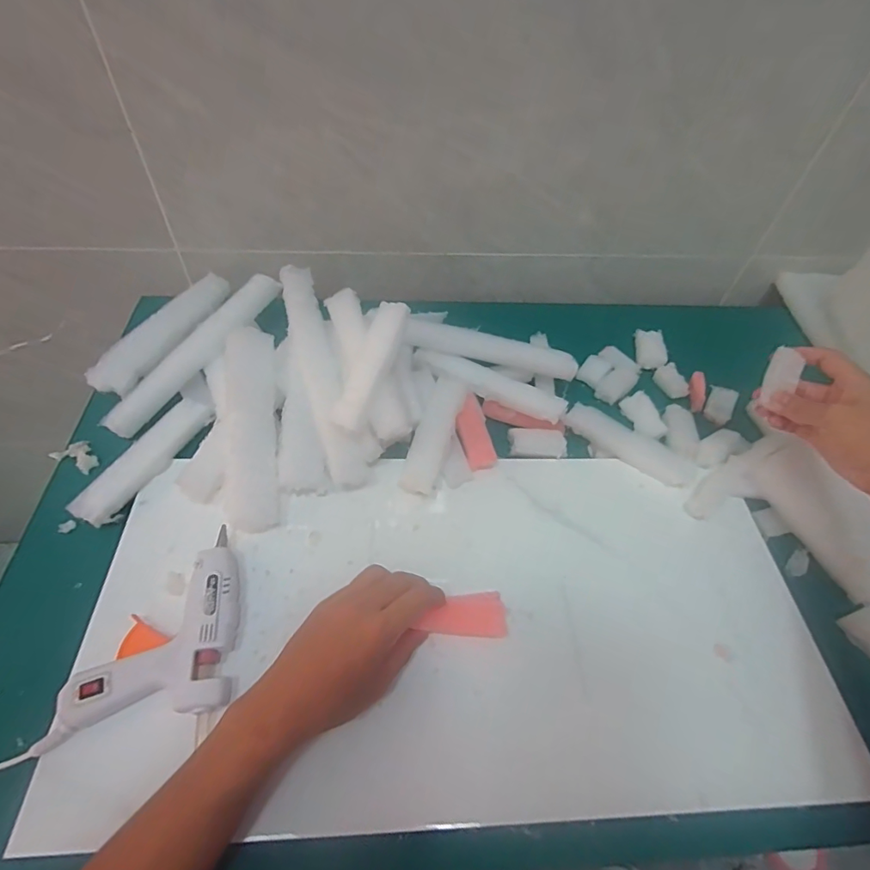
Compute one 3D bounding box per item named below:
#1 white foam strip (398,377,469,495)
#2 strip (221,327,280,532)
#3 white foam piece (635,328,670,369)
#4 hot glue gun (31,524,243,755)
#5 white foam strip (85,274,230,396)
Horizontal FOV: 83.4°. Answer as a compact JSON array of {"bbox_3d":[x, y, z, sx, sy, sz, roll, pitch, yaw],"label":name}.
[{"bbox_3d":[0.000,0.000,0.492,0.036,0.019,0.124,17,68,8],"label":"white foam strip"},{"bbox_3d":[-0.175,-0.012,0.461,0.047,0.022,0.198,-6,72,-8],"label":"strip"},{"bbox_3d":[0.278,-0.111,0.628,0.032,0.020,0.059,10,54,3],"label":"white foam piece"},{"bbox_3d":[-0.191,0.165,0.367,0.095,0.030,0.166,25,56,14],"label":"hot glue gun"},{"bbox_3d":[-0.309,-0.125,0.572,0.046,0.037,0.208,18,54,9],"label":"white foam strip"}]

